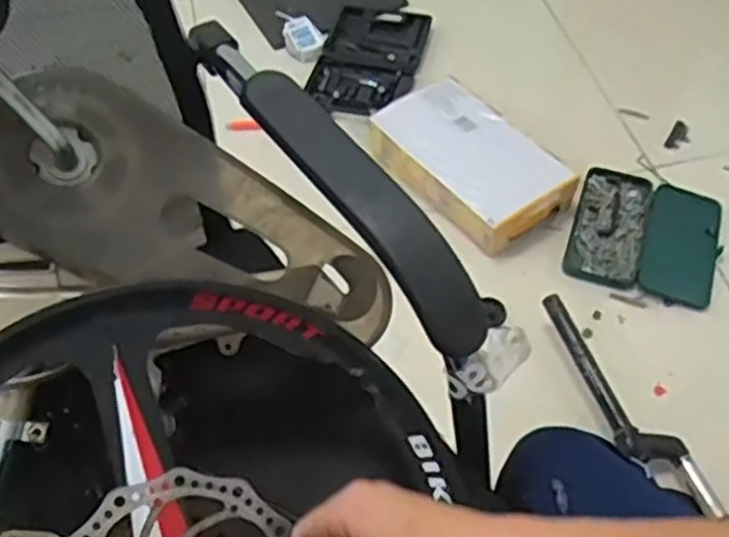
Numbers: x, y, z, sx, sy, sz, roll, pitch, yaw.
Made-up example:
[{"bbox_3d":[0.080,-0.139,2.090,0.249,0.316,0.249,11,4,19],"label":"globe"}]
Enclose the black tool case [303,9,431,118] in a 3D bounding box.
[{"bbox_3d":[0.004,-0.426,1.596,0.205,0.050,0.315,13,55,10],"label":"black tool case"}]

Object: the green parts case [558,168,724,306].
[{"bbox_3d":[0.488,-0.061,1.343,0.247,0.032,0.258,16,56,12],"label":"green parts case"}]

